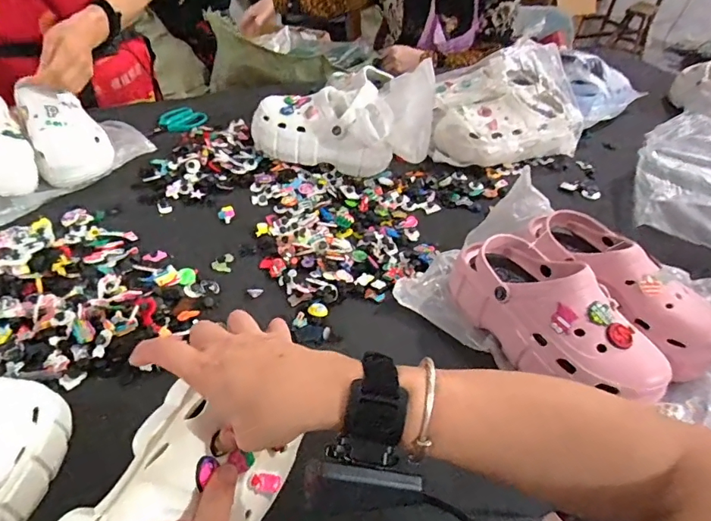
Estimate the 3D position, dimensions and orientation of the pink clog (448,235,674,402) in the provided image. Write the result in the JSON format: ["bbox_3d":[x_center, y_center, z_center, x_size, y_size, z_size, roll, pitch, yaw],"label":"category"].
[{"bbox_3d":[0.219,0.058,0.515,0.099,0.095,0.248,-21,49,-27],"label":"pink clog"}]

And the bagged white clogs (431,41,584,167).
[{"bbox_3d":[0.278,-0.302,0.894,0.264,0.164,0.201,-2,43,-9],"label":"bagged white clogs"}]

